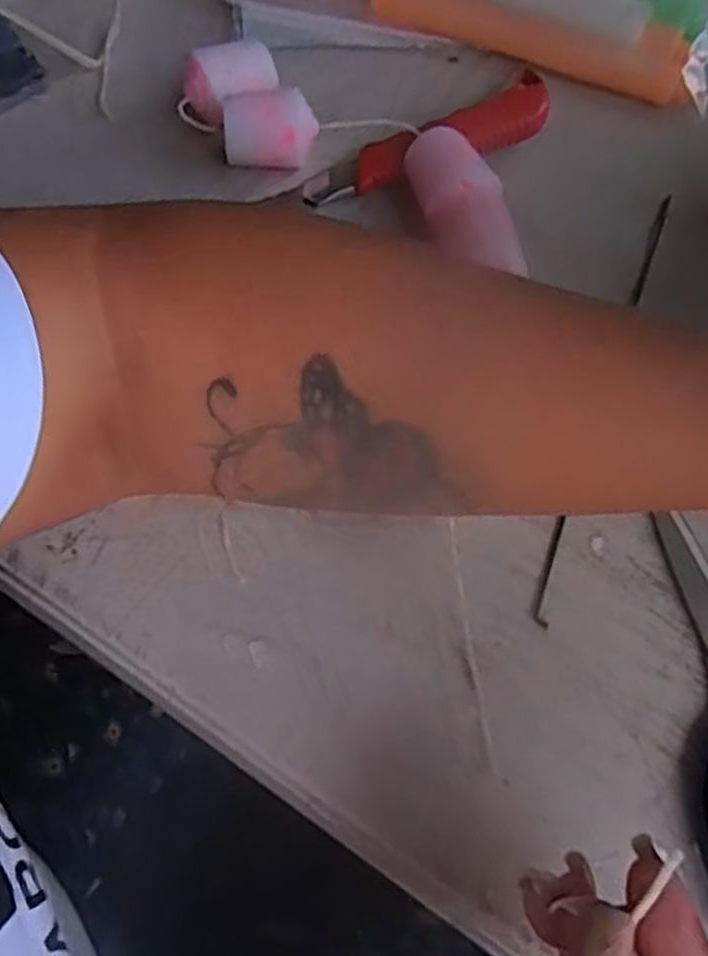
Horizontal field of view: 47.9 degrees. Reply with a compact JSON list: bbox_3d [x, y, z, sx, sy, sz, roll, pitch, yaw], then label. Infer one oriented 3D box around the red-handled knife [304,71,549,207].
[{"bbox_3d":[0.042,-0.176,0.420,0.141,0.021,0.030,-25,65,-14],"label":"red-handled knife"}]

